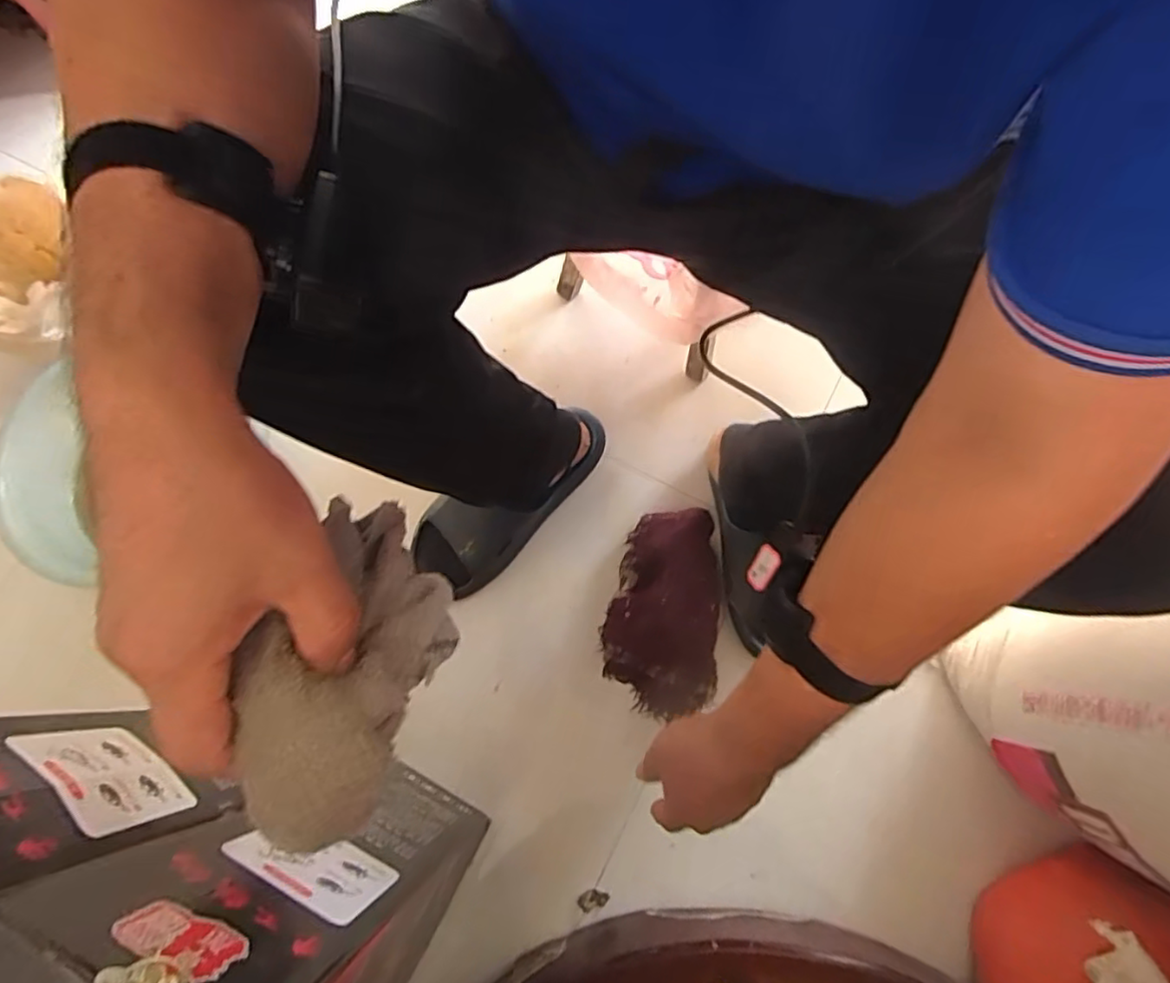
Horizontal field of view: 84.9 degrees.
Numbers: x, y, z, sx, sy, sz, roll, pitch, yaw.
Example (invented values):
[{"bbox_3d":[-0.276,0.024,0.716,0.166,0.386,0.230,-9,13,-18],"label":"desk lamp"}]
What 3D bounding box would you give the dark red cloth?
[{"bbox_3d":[0.089,0.136,0.735,0.125,0.053,0.221,7,74,4],"label":"dark red cloth"}]

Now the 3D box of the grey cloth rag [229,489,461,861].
[{"bbox_3d":[-0.099,0.071,0.288,0.067,0.067,0.147,6,43,4],"label":"grey cloth rag"}]

